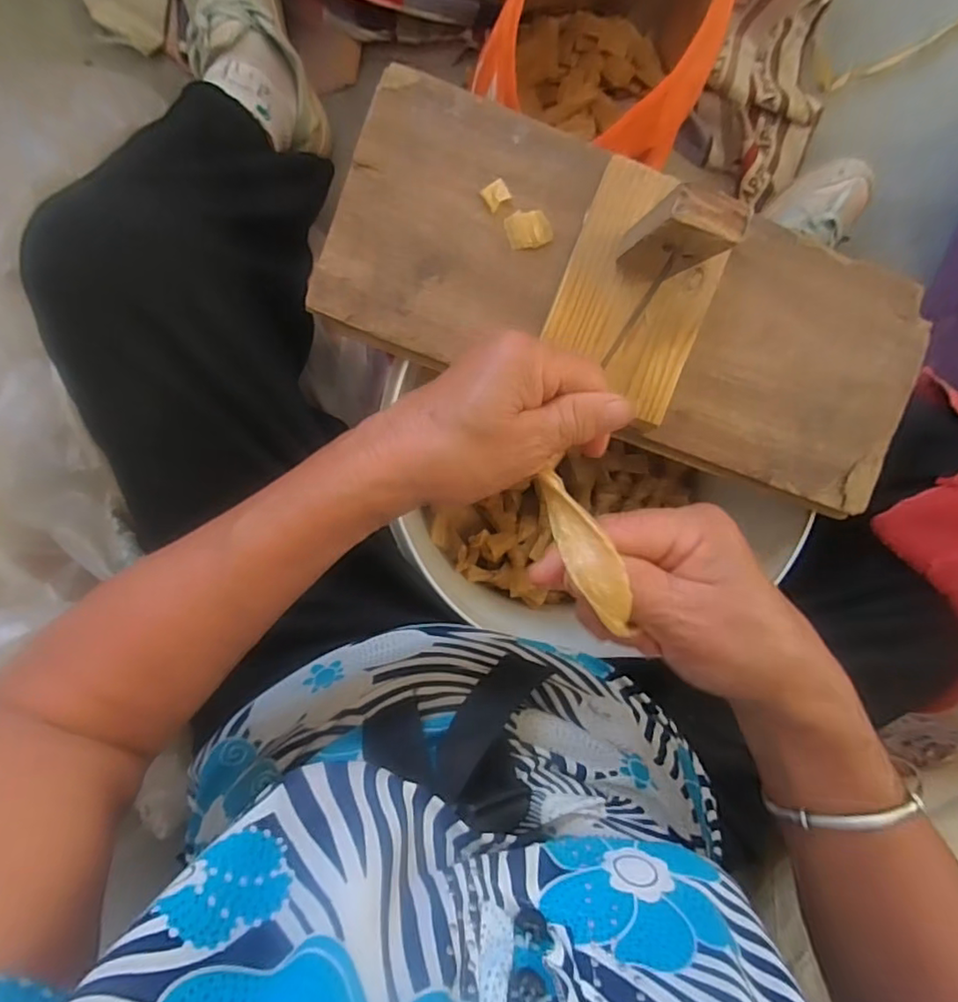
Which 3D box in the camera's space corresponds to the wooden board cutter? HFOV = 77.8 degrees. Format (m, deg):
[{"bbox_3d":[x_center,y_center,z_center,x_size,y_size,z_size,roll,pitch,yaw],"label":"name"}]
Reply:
[{"bbox_3d":[0.099,-0.124,0.370,0.380,0.027,0.155,20,92,-5],"label":"wooden board cutter"}]

